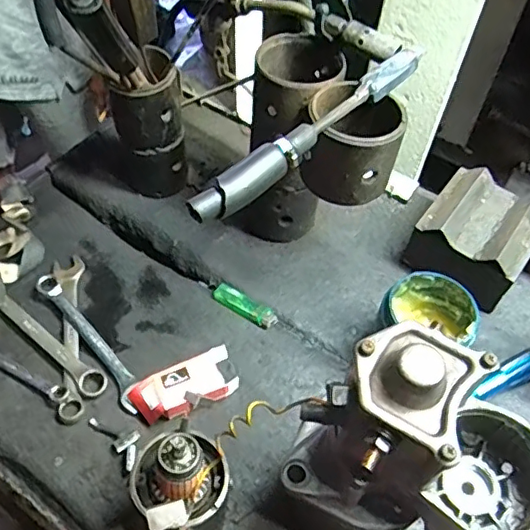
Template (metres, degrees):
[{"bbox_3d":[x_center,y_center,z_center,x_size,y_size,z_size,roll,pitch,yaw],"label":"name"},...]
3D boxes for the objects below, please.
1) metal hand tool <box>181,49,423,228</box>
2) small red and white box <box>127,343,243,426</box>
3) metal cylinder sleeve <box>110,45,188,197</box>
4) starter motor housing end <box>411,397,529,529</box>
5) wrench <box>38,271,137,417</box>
[{"bbox_3d":[0.047,-0.115,0.473,0.028,0.029,0.272,39,60,24],"label":"metal hand tool"},{"bbox_3d":[-0.079,0.126,0.563,0.106,0.037,0.052,-20,56,-18],"label":"small red and white box"},{"bbox_3d":[-0.137,-0.162,0.672,0.072,0.174,0.071,-19,56,-17],"label":"metal cylinder sleeve"},{"bbox_3d":[0.144,0.136,0.360,0.068,0.059,0.069,24,55,14],"label":"starter motor housing end"},{"bbox_3d":[-0.189,0.079,0.605,0.029,0.017,0.197,-33,61,-25],"label":"wrench"}]

